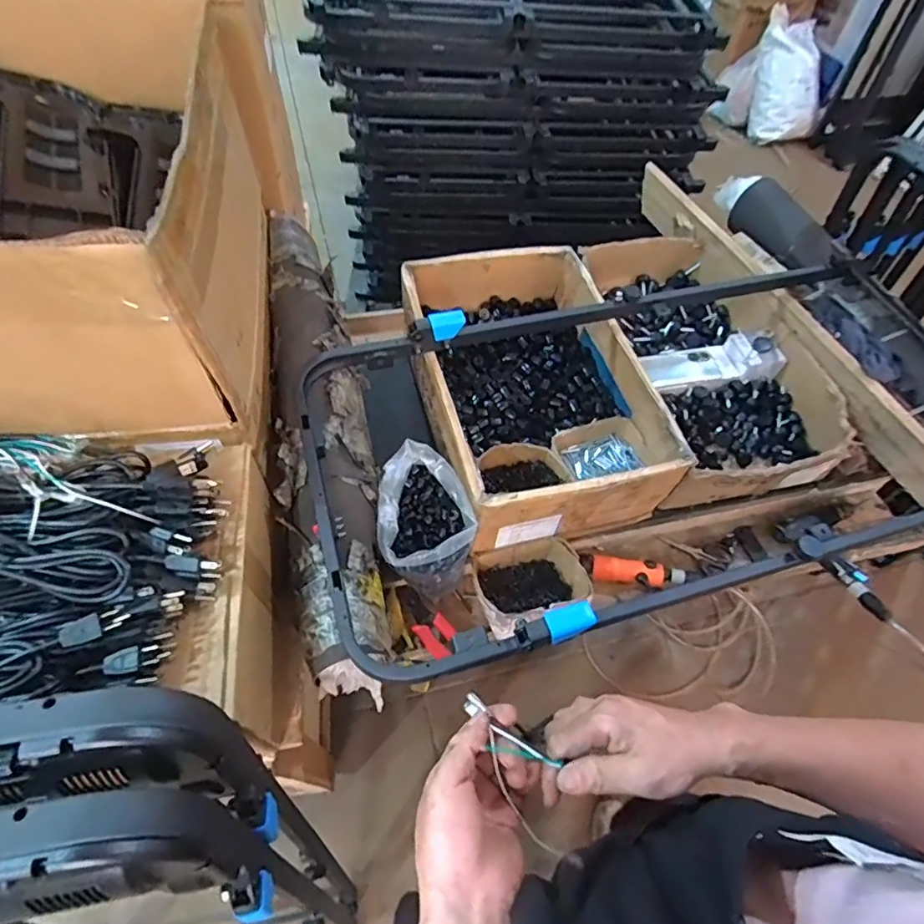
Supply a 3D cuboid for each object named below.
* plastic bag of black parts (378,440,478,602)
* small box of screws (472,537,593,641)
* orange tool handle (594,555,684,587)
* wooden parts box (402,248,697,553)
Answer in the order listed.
[{"bbox_3d":[-0.058,0.084,0.805,0.129,0.127,0.197,-9,59,-10],"label":"plastic bag of black parts"},{"bbox_3d":[0.105,0.190,0.838,0.169,0.082,0.146,-18,61,-15],"label":"small box of screws"},{"bbox_3d":[0.294,0.182,0.907,0.147,0.040,0.035,12,57,3],"label":"orange tool handle"},{"bbox_3d":[0.115,-0.144,0.970,0.348,0.148,0.541,-11,59,-11],"label":"wooden parts box"}]

